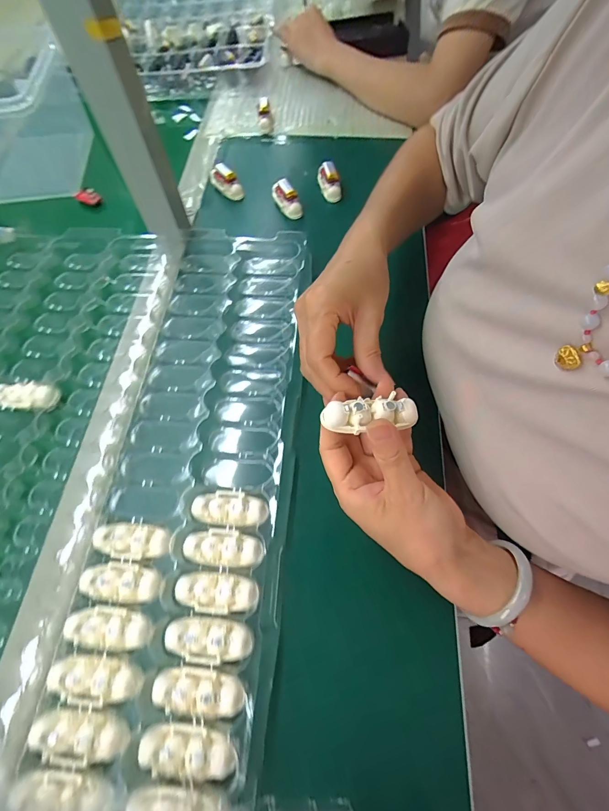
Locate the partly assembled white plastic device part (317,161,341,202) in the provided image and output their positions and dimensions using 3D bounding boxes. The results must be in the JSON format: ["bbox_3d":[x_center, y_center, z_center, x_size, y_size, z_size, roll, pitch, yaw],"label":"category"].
[{"bbox_3d":[0.033,-0.299,0.468,0.020,0.029,0.050,-13,65,-5],"label":"partly assembled white plastic device part"}]

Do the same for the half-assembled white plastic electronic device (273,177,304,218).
[{"bbox_3d":[-0.026,-0.273,0.459,0.021,0.029,0.058,-28,67,-11],"label":"half-assembled white plastic electronic device"}]

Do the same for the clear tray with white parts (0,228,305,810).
[{"bbox_3d":[-0.118,0.025,0.328,0.202,0.032,0.501,4,63,5],"label":"clear tray with white parts"}]

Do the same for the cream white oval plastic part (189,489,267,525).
[{"bbox_3d":[-0.063,0.086,0.297,0.063,0.012,0.028,1,65,2],"label":"cream white oval plastic part"}]

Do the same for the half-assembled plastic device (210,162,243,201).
[{"bbox_3d":[-0.107,-0.306,0.479,0.022,0.029,0.053,-40,70,-16],"label":"half-assembled plastic device"}]

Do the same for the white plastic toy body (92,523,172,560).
[{"bbox_3d":[-0.141,0.111,0.289,0.059,0.012,0.026,6,65,4],"label":"white plastic toy body"}]

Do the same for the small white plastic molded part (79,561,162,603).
[{"bbox_3d":[-0.142,0.138,0.275,0.063,0.010,0.026,4,65,4],"label":"small white plastic molded part"}]

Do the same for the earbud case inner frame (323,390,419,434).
[{"bbox_3d":[0.043,0.005,0.230,0.062,0.011,0.024,-5,63,-6],"label":"earbud case inner frame"}]

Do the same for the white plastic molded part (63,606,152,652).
[{"bbox_3d":[-0.146,0.165,0.261,0.060,0.009,0.026,8,65,5],"label":"white plastic molded part"}]

